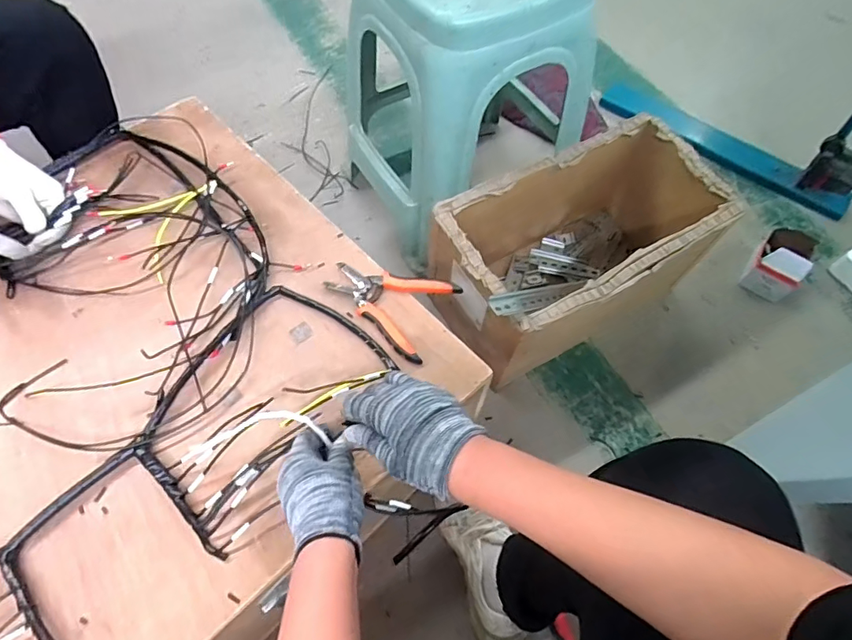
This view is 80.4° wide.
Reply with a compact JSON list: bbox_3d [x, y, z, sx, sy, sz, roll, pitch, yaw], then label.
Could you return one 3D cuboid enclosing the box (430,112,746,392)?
[{"bbox_3d":[0.254,-0.111,0.884,0.447,0.261,0.244,-27,66,-16],"label":"box"}]

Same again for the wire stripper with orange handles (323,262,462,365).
[{"bbox_3d":[-0.053,-0.023,0.630,0.152,0.012,0.115,23,63,10],"label":"wire stripper with orange handles"}]

